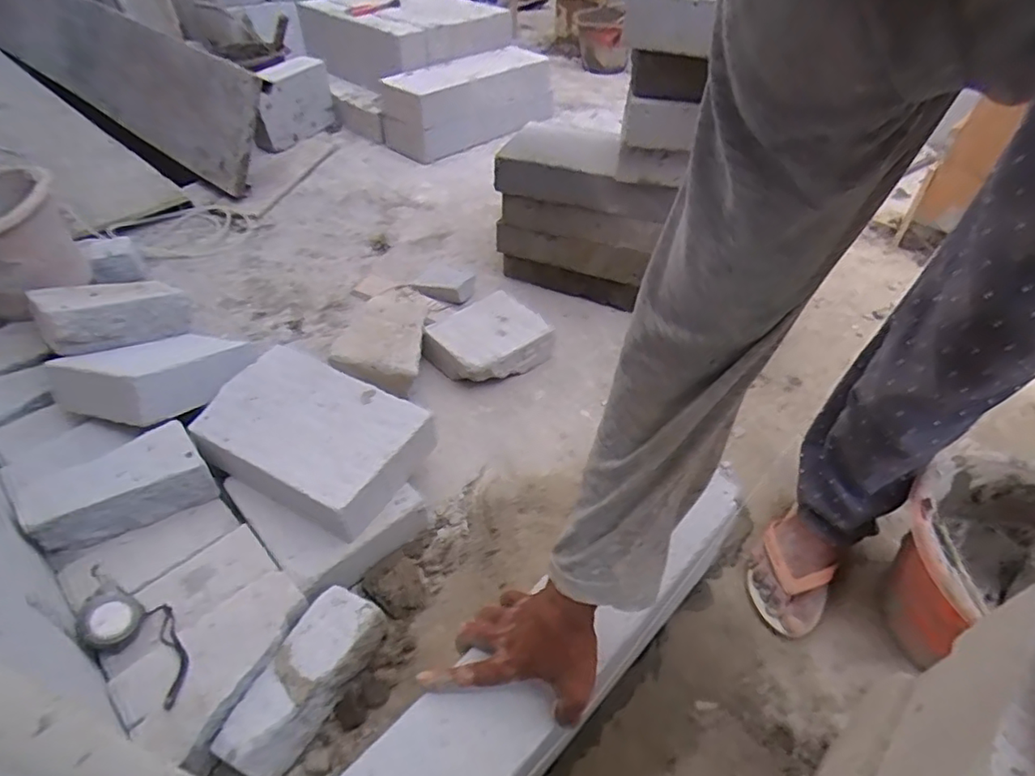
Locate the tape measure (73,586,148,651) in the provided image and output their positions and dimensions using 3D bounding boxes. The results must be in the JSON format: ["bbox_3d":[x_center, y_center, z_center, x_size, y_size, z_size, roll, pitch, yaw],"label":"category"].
[{"bbox_3d":[-0.465,0.263,0.640,0.055,0.038,0.058,20,47,18],"label":"tape measure"}]

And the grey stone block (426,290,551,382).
[{"bbox_3d":[-0.058,-0.093,1.109,0.213,0.078,0.180,-32,54,-30],"label":"grey stone block"}]

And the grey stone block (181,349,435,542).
[{"bbox_3d":[-0.302,0.065,0.828,0.324,0.068,0.208,22,48,19],"label":"grey stone block"}]

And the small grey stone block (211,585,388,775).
[{"bbox_3d":[-0.245,0.333,0.650,0.086,0.070,0.201,24,49,21],"label":"small grey stone block"}]

